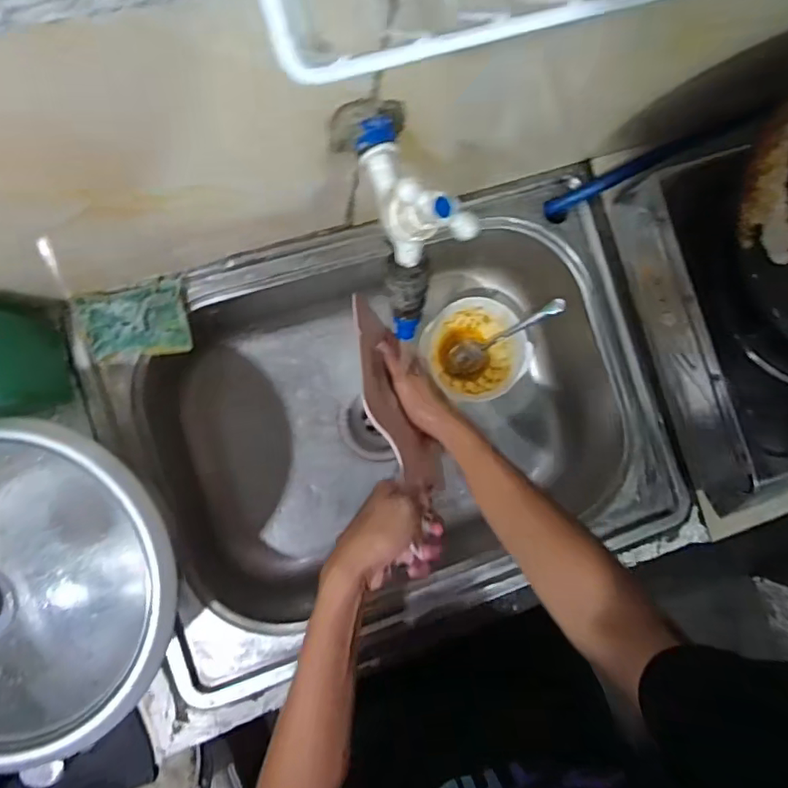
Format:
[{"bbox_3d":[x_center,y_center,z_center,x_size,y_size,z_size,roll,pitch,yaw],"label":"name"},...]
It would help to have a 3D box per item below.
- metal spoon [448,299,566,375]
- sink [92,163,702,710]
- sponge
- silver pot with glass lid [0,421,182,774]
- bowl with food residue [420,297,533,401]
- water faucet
[{"bbox_3d":[0.152,-0.079,0.747,0.167,0.038,0.041,-28,93,28],"label":"metal spoon"},{"bbox_3d":[0.004,0.033,0.680,0.578,0.167,0.428,-17,90,-10],"label":"sink"},{"bbox_3d":[-0.257,-0.076,0.556,0.097,0.034,0.076,-9,89,-10],"label":"sponge"},{"bbox_3d":[-0.306,0.155,0.483,0.250,0.158,0.237,0,87,-9],"label":"silver pot with glass lid"},{"bbox_3d":[0.105,-0.057,0.746,0.130,0.067,0.127,0,87,-9],"label":"bowl with food residue"},{"bbox_3d":[0.006,-0.116,0.380,0.039,0.146,0.135,-22,91,-10],"label":"water faucet"}]

